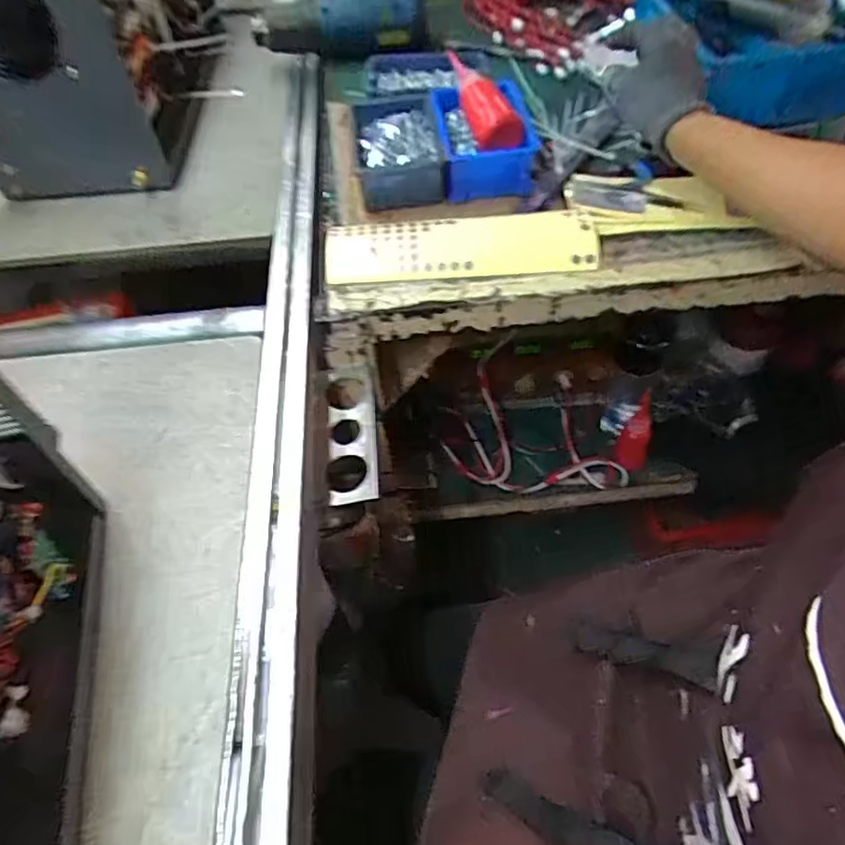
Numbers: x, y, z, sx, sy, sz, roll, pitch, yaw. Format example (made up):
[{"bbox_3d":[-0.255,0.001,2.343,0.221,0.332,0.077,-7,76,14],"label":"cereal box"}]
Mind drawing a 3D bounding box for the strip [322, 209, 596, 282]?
[{"bbox_3d":[0.039,-0.176,0.602,0.262,0.010,0.078,-3,61,-1],"label":"strip"}]

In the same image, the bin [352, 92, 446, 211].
[{"bbox_3d":[-0.028,-0.307,0.677,0.091,0.044,0.180,-7,53,-1],"label":"bin"}]

